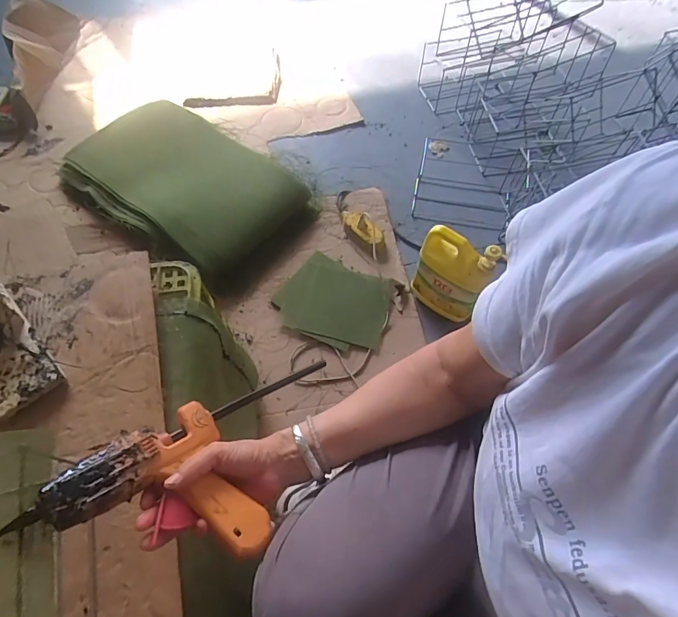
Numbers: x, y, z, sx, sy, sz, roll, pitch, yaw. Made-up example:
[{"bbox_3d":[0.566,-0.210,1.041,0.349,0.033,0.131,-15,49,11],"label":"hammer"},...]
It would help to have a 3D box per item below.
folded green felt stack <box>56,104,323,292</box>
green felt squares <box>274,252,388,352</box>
[{"bbox_3d":[-0.398,-0.327,1.103,0.595,0.105,0.376,32,66,16],"label":"folded green felt stack"},{"bbox_3d":[-0.009,-0.018,0.982,0.242,0.023,0.197,20,63,10],"label":"green felt squares"}]

